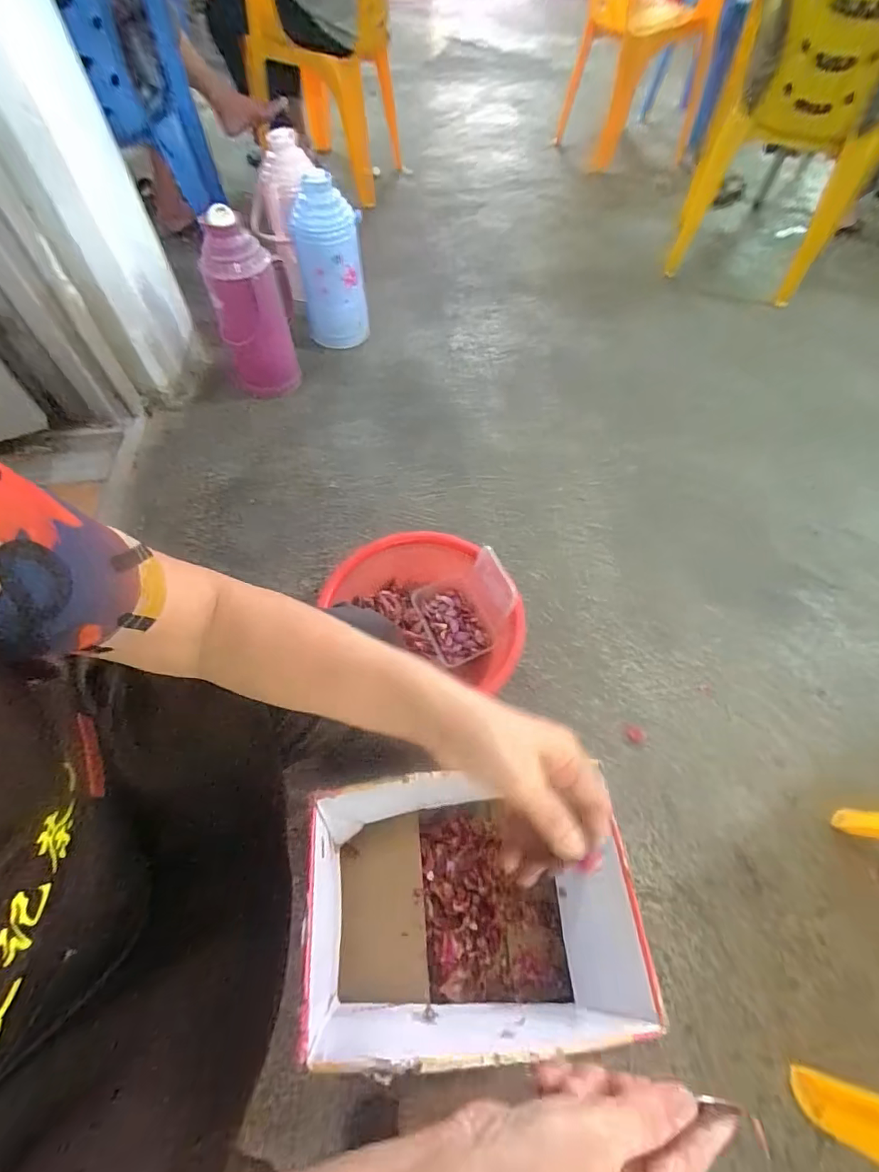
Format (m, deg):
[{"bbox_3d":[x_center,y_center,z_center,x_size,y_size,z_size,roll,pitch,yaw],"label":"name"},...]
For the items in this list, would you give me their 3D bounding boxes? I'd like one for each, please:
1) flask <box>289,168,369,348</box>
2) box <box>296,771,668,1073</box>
[{"bbox_3d":[-0.280,-0.800,1.230,0.162,0.374,0.144,-13,60,-7],"label":"flask"},{"bbox_3d":[0.048,0.400,0.627,0.390,0.193,0.263,-5,59,-2],"label":"box"}]

